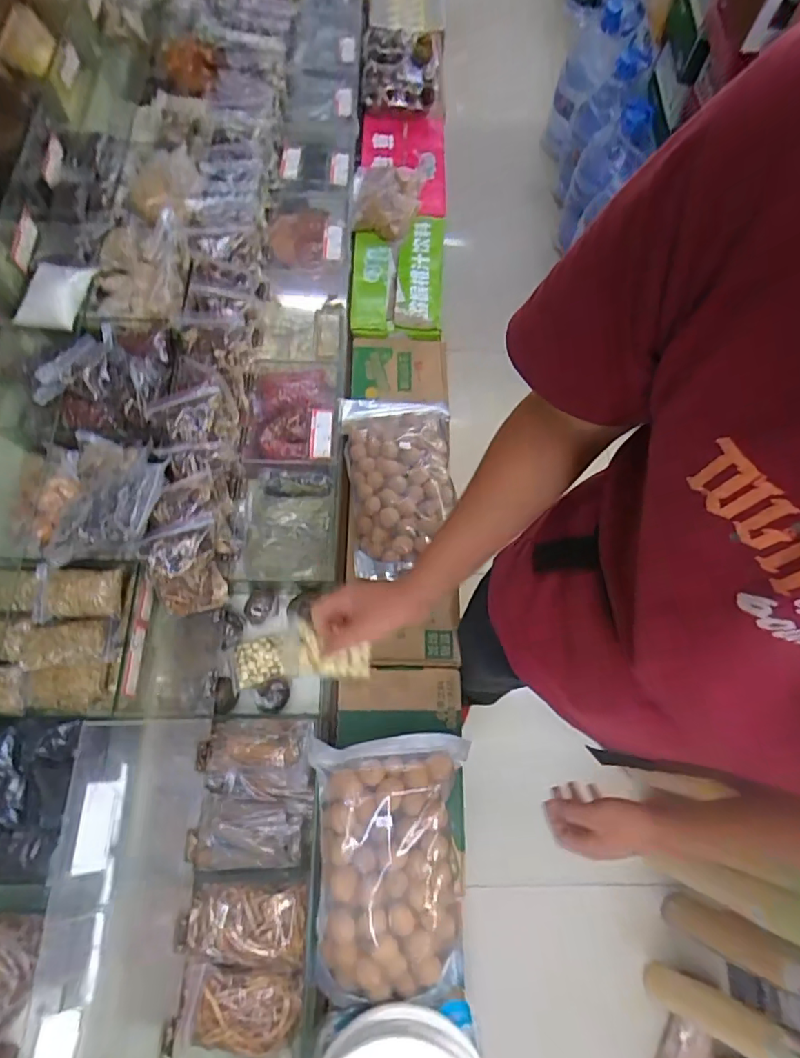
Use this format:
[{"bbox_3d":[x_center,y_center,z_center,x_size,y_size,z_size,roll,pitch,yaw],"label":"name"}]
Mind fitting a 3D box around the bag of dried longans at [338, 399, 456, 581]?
[{"bbox_3d":[0.005,-0.086,0.884,0.189,0.050,0.329,-7,71,-4],"label":"bag of dried longans"}]

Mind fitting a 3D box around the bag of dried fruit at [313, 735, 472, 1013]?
[{"bbox_3d":[-0.019,0.445,0.685,0.208,0.067,0.315,1,71,-1],"label":"bag of dried fruit"}]

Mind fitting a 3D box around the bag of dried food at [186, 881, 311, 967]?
[{"bbox_3d":[-0.202,0.525,0.679,0.149,0.045,0.096,4,71,-1],"label":"bag of dried food"}]

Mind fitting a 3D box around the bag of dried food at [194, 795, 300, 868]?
[{"bbox_3d":[-0.211,0.425,0.718,0.138,0.025,0.089,2,71,-1],"label":"bag of dried food"}]

